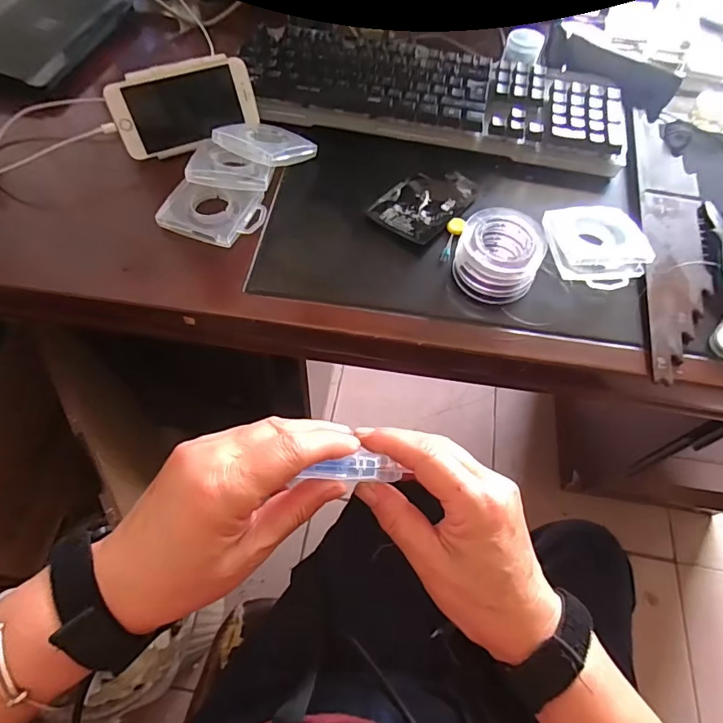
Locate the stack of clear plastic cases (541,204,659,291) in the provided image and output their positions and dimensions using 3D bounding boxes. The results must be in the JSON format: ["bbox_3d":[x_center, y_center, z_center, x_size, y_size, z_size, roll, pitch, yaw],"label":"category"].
[{"bbox_3d":[0.216,-0.107,0.425,0.079,0.017,0.087,-4,61,-5],"label":"stack of clear plastic cases"}]

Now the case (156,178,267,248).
[{"bbox_3d":[-0.136,-0.142,0.438,0.086,0.016,0.071,19,62,8],"label":"case"}]

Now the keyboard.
[{"bbox_3d":[0.077,-0.298,0.511,0.412,0.017,0.139,12,61,4],"label":"keyboard"}]

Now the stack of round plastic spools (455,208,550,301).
[{"bbox_3d":[0.118,-0.092,0.405,0.071,0.038,0.071,19,62,8],"label":"stack of round plastic spools"}]

